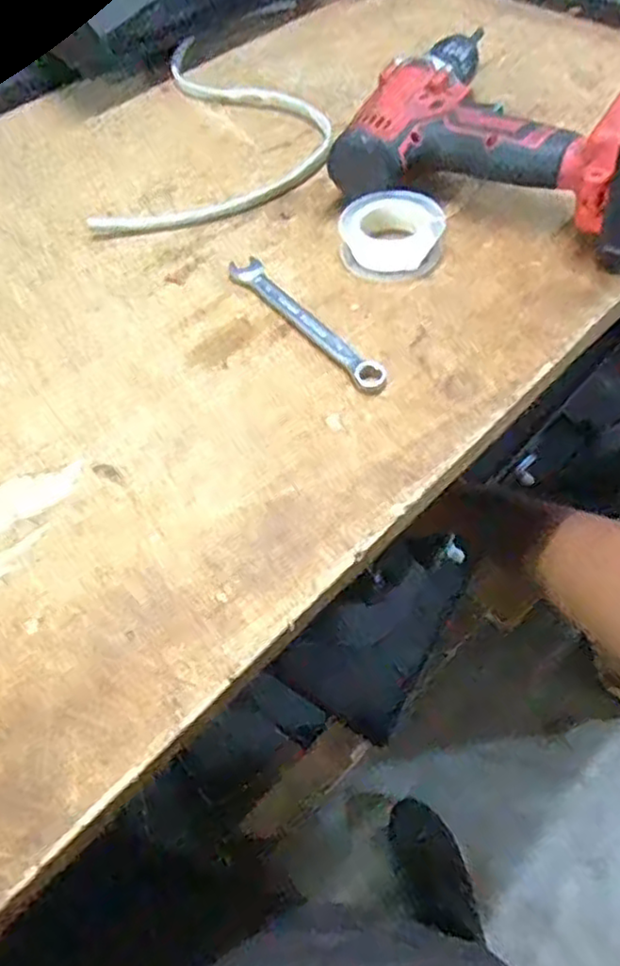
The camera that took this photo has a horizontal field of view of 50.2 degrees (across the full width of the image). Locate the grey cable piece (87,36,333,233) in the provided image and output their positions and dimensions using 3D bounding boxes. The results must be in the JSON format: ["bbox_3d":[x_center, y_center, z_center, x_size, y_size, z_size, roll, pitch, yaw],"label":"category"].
[{"bbox_3d":[-0.056,-0.269,0.499,0.145,0.012,0.256,3,54,8],"label":"grey cable piece"}]

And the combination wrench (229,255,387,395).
[{"bbox_3d":[-0.003,-0.092,0.366,0.019,0.009,0.135,-33,57,-18],"label":"combination wrench"}]

